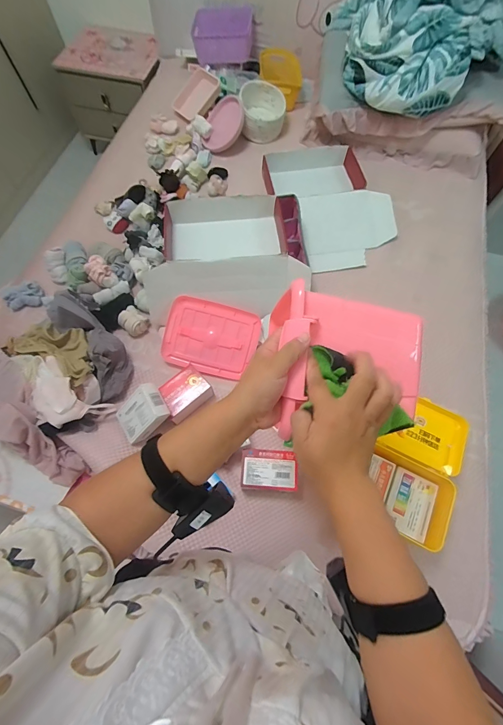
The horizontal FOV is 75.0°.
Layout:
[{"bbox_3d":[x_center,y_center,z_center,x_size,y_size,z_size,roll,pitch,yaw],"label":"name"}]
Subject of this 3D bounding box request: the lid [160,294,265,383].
[{"bbox_3d":[-0.117,-0.071,0.952,0.255,0.017,0.200,14,91,-5],"label":"lid"}]

